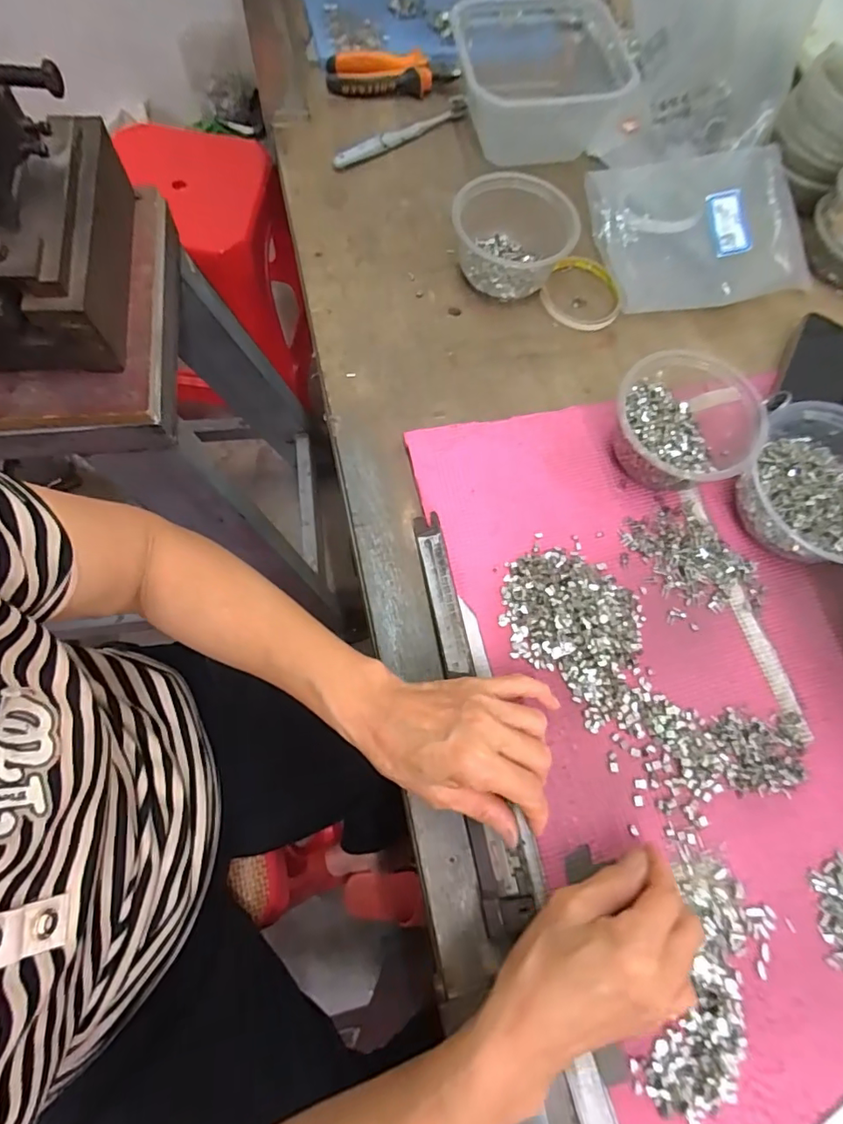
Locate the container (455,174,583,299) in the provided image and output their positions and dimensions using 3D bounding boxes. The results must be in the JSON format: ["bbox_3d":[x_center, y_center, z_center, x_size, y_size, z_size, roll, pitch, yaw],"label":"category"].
[{"bbox_3d":[0.090,-0.309,0.502,0.115,0.062,0.092,-4,71,-3],"label":"container"}]

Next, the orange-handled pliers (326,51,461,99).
[{"bbox_3d":[-0.033,-0.553,0.591,0.146,0.033,0.041,-6,71,-4],"label":"orange-handled pliers"}]

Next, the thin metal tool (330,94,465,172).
[{"bbox_3d":[-0.024,-0.473,0.574,0.175,0.016,0.020,-34,75,-12],"label":"thin metal tool"}]

